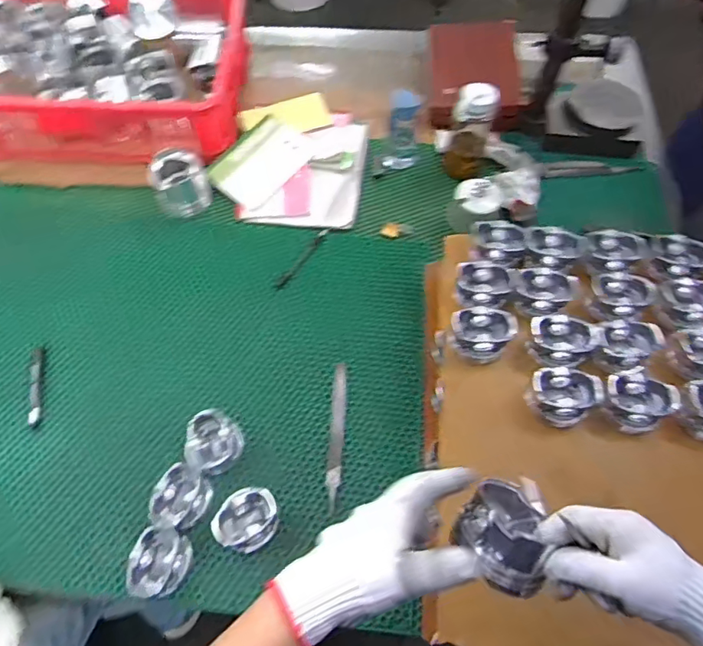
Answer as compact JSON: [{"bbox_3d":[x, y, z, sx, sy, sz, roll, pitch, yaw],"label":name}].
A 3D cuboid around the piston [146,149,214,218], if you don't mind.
[{"bbox_3d":[-0.327,-0.269,1.000,0.100,0.085,0.097,0,61,0],"label":"piston"}]

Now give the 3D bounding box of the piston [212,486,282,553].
[{"bbox_3d":[-0.146,0.275,0.725,0.086,0.044,0.079,-23,65,-12],"label":"piston"}]

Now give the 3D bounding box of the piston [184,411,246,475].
[{"bbox_3d":[-0.209,0.182,0.782,0.083,0.064,0.085,0,61,0],"label":"piston"}]

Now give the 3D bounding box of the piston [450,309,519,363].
[{"bbox_3d":[0.189,0.018,0.754,0.083,0.056,0.073,-15,62,-9],"label":"piston"}]

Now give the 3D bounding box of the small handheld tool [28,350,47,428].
[{"bbox_3d":[-0.511,0.100,0.840,0.022,0.010,0.138,-11,61,-6],"label":"small handheld tool"}]

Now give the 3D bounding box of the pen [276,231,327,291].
[{"bbox_3d":[-0.093,-0.121,0.970,0.014,0.008,0.147,31,65,16],"label":"pen"}]

